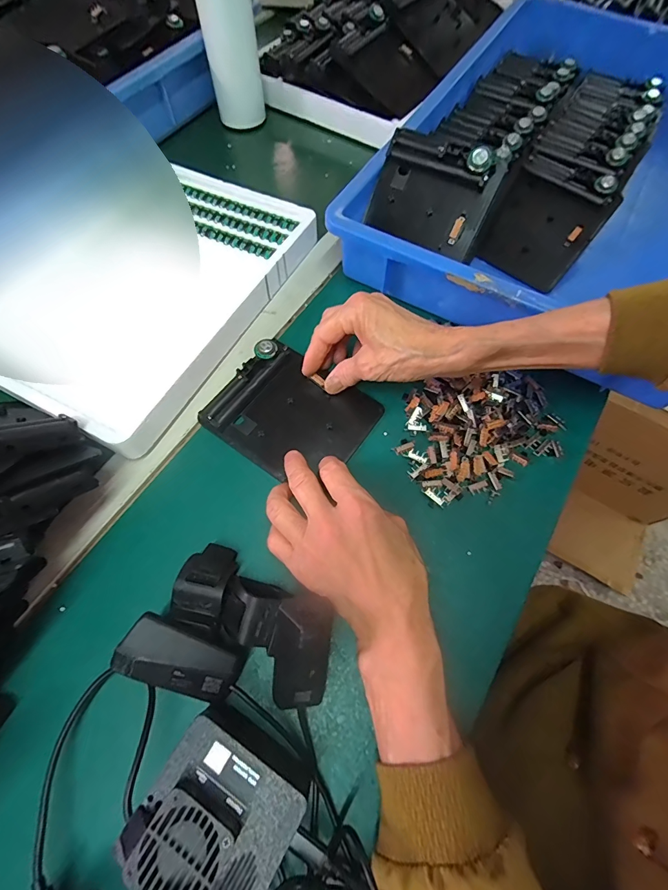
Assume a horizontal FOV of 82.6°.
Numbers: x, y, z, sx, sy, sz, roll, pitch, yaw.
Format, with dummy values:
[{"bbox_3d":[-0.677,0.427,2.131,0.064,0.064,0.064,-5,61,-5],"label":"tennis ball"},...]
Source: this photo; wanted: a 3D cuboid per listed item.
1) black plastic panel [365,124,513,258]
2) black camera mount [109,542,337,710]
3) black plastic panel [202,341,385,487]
[{"bbox_3d":[0.090,-0.234,0.355,0.109,0.024,0.085,27,107,10],"label":"black plastic panel"},{"bbox_3d":[-0.060,0.121,0.243,0.119,0.049,0.084,22,69,11],"label":"black camera mount"},{"bbox_3d":[-0.036,-0.029,0.336,0.125,0.014,0.108,35,73,10],"label":"black plastic panel"}]

